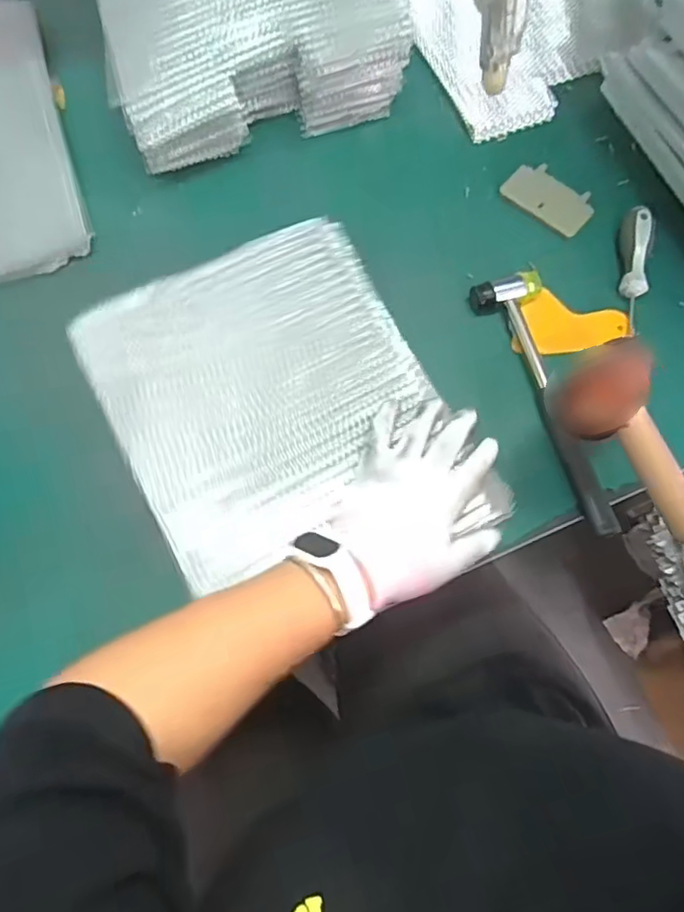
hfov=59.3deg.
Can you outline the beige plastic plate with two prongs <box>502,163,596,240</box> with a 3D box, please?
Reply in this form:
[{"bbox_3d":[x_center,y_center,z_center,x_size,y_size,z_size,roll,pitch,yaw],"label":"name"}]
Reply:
[{"bbox_3d":[0.203,-0.253,0.586,0.084,0.006,0.052,41,82,11],"label":"beige plastic plate with two prongs"}]

